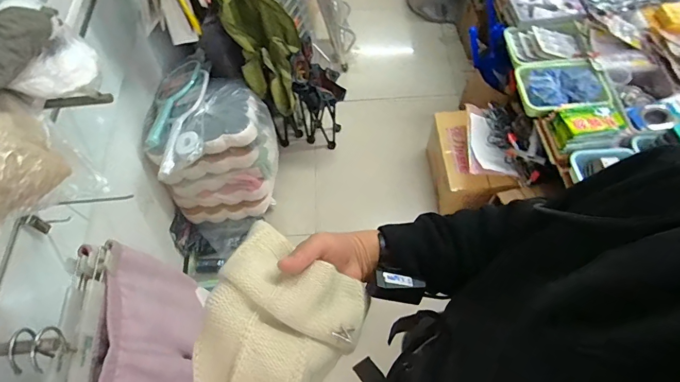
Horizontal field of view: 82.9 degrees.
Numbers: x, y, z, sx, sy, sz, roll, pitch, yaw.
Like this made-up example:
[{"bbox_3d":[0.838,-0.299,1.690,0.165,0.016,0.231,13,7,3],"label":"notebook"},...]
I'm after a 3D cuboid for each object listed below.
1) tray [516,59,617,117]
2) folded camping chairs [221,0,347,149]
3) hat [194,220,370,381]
[{"bbox_3d":[0.837,-0.388,1.439,0.312,0.066,0.243,-7,60,-1],"label":"tray"},{"bbox_3d":[-0.227,-0.534,1.659,0.450,0.884,0.178,-1,61,2],"label":"folded camping chairs"},{"bbox_3d":[-0.068,0.167,0.380,0.136,0.093,0.238,16,63,11],"label":"hat"}]

